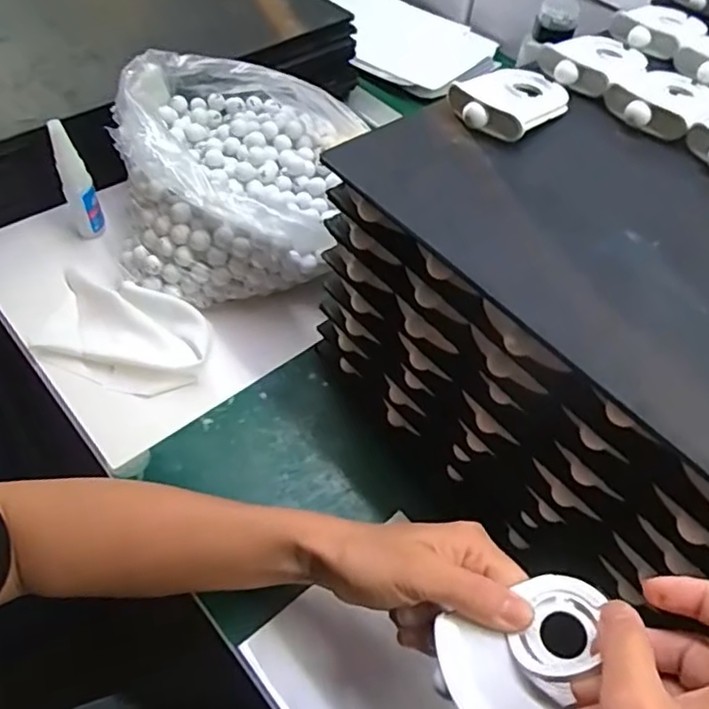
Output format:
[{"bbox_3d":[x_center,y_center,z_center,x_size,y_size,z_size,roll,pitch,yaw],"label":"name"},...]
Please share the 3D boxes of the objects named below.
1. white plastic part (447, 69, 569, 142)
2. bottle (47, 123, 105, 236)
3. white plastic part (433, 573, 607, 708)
[{"bbox_3d":[0.105,-0.165,0.401,0.086,0.017,0.052,-32,61,-26],"label":"white plastic part"},{"bbox_3d":[-0.237,-0.145,0.530,0.025,0.111,0.027,-17,56,-17],"label":"bottle"},{"bbox_3d":[0.081,0.137,0.287,0.081,0.027,0.054,-16,55,-16],"label":"white plastic part"}]

